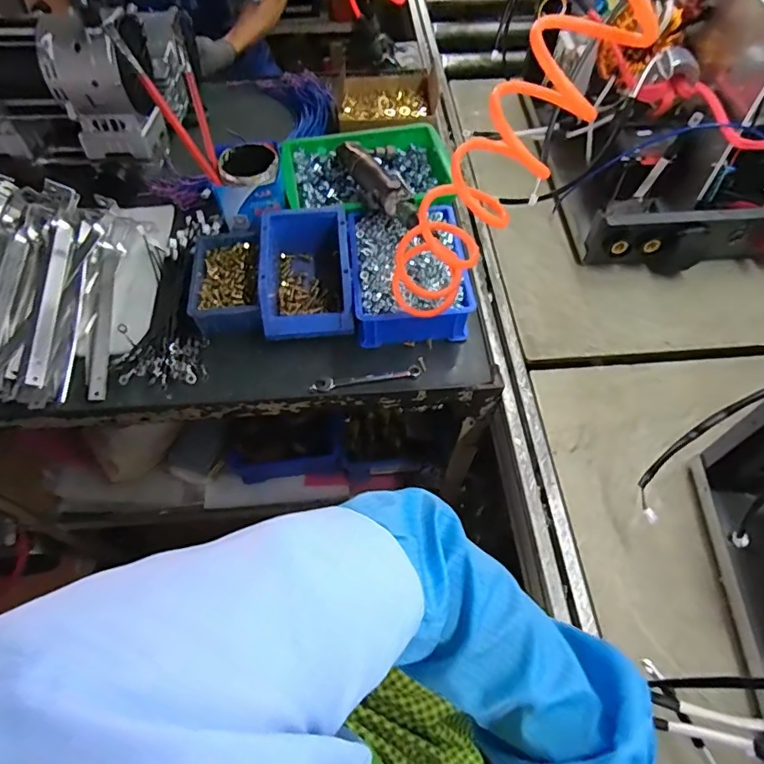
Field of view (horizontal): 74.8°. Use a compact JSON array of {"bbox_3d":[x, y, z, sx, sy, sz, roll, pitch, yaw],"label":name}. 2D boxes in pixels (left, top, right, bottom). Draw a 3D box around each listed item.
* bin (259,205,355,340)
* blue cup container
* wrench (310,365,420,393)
[{"bbox_3d":[-0.101,-0.151,0.670,0.113,0.068,0.196,-4,58,-3],"label":"bin"},{"bbox_3d":[-0.191,-0.282,0.734,0.095,0.086,0.107,-9,58,-6],"label":"blue cup container"},{"bbox_3d":[-0.021,-0.005,0.622,0.137,0.009,0.018,-8,59,-6],"label":"wrench"}]

